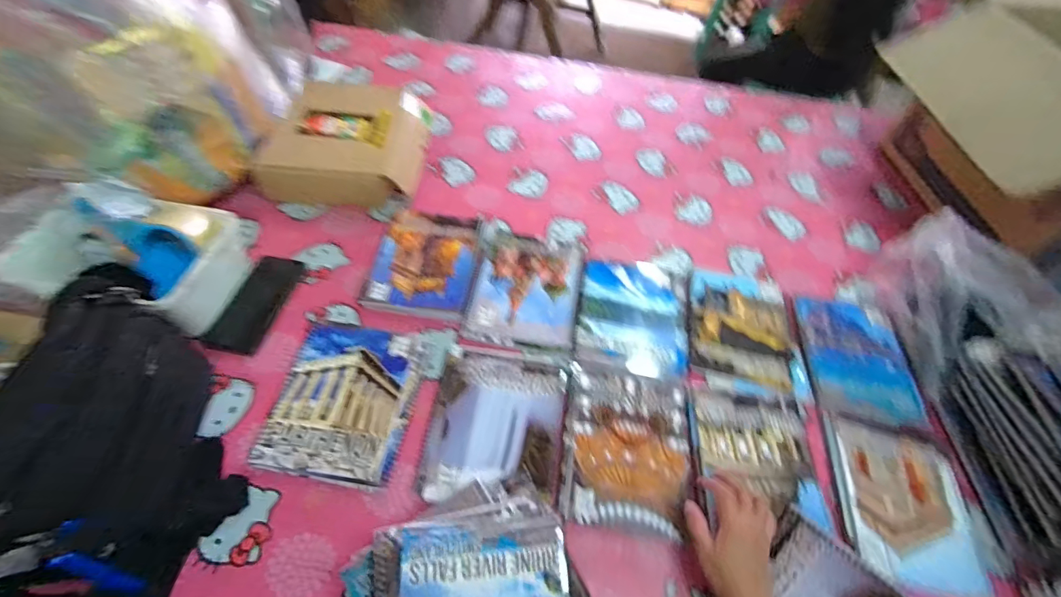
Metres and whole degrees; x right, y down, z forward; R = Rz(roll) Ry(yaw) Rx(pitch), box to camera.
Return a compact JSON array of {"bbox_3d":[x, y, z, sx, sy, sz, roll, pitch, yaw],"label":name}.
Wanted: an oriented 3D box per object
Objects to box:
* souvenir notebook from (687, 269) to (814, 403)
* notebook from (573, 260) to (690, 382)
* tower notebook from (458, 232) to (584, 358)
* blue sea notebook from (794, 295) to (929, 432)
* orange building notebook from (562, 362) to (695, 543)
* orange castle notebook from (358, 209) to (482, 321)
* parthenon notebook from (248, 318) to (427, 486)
[{"bbox_3d":[0.325,0.047,0.682,0.163,0.009,0.218,9,55,1],"label":"souvenir notebook"},{"bbox_3d":[0.159,0.024,0.681,0.165,0.006,0.196,12,55,3],"label":"notebook"},{"bbox_3d":[-0.004,-0.016,0.690,0.160,0.012,0.201,11,55,3],"label":"tower notebook"},{"bbox_3d":[0.492,0.089,0.670,0.152,0.009,0.199,10,55,1],"label":"blue sea notebook"},{"bbox_3d":[0.123,0.183,0.568,0.159,0.007,0.198,9,55,1],"label":"orange building notebook"},{"bbox_3d":[-0.166,-0.062,0.704,0.156,0.008,0.200,6,55,-1],"label":"orange castle notebook"},{"bbox_3d":[-0.231,0.121,0.563,0.159,0.014,0.194,10,55,1],"label":"parthenon notebook"}]

